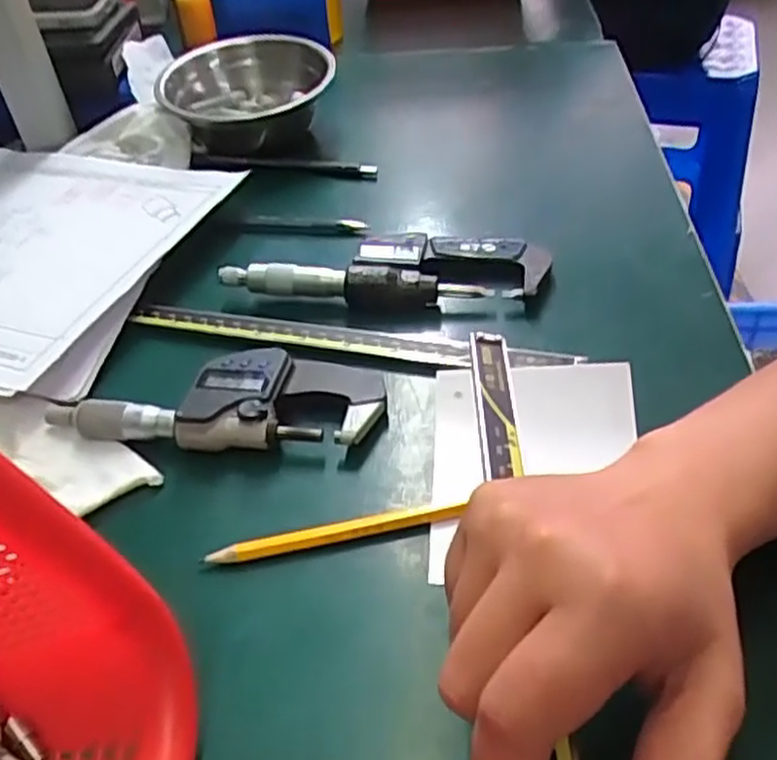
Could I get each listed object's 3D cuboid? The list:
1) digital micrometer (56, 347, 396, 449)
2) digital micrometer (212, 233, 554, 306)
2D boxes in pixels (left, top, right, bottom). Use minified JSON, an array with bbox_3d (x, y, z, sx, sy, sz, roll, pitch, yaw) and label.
[{"bbox_3d":[-0.080,0.005,0.358,0.152,0.021,0.059,0,43,5],"label":"digital micrometer"},{"bbox_3d":[-0.001,-0.068,0.434,0.180,0.022,0.054,4,44,9],"label":"digital micrometer"}]

